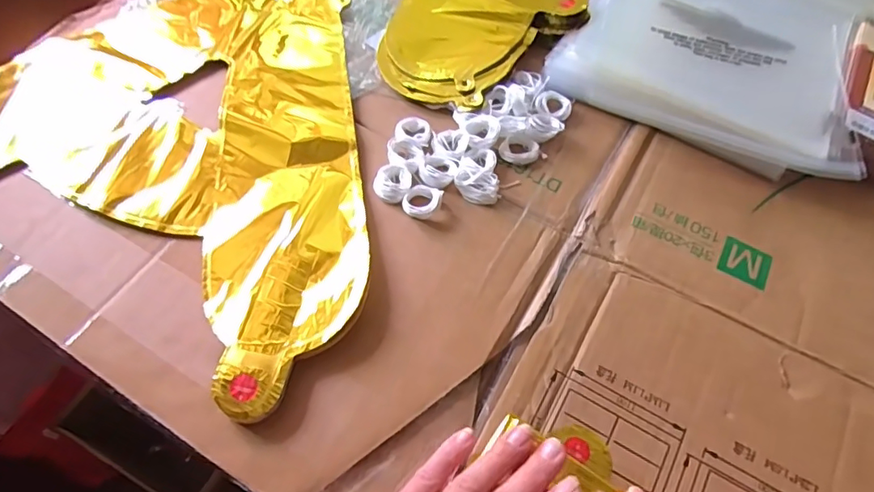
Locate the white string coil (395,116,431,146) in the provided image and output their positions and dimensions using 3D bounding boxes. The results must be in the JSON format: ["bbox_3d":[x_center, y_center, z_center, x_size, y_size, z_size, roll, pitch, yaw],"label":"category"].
[{"bbox_3d":[-0.018,-0.091,0.419,0.028,0.005,0.028,1,60,-2],"label":"white string coil"}]

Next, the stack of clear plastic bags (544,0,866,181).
[{"bbox_3d":[0.240,-0.179,0.472,0.227,0.034,0.246,22,61,10],"label":"stack of clear plastic bags"}]

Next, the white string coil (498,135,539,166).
[{"bbox_3d":[0.065,-0.075,0.416,0.030,0.010,0.022,9,60,3],"label":"white string coil"}]

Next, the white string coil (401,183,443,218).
[{"bbox_3d":[-0.011,-0.033,0.389,0.025,0.010,0.026,29,63,14],"label":"white string coil"}]

